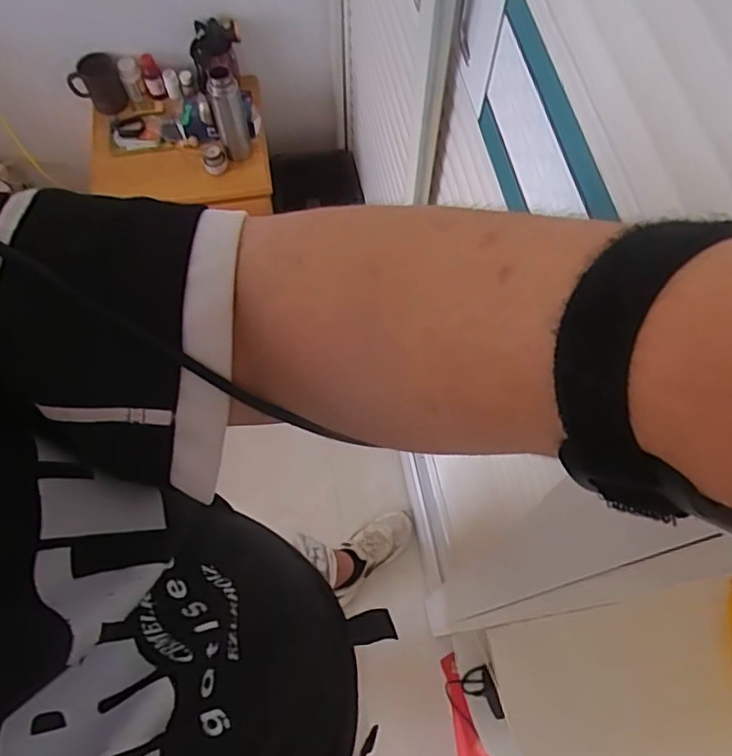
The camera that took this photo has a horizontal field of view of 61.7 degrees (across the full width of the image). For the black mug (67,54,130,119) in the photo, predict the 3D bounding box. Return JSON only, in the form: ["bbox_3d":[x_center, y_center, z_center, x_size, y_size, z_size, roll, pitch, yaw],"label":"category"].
[{"bbox_3d":[-0.635,-0.690,1.451,0.117,0.116,0.078,-26,69,-11],"label":"black mug"}]

